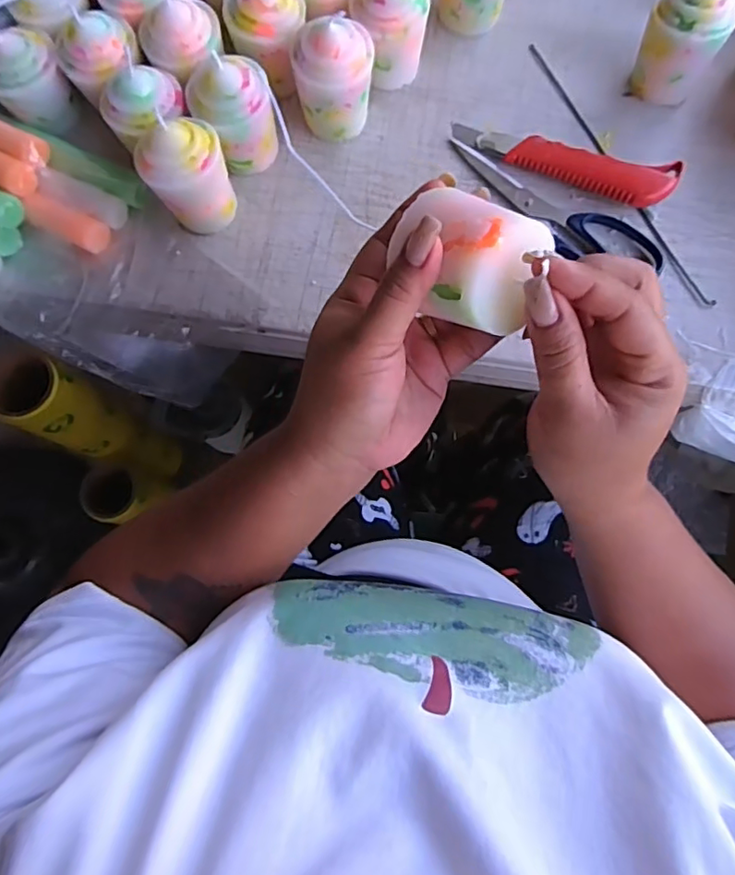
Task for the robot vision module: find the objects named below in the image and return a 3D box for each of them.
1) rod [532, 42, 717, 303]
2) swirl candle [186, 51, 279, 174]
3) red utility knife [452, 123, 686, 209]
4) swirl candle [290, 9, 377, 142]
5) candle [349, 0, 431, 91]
[{"bbox_3d":[0.189,-0.206,0.435,0.010,0.005,0.256,-26,79,-4],"label":"rod"},{"bbox_3d":[-0.095,-0.232,0.406,0.053,0.074,0.052,0,78,1],"label":"swirl candle"},{"bbox_3d":[0.145,-0.208,0.426,0.166,0.021,0.036,20,79,6],"label":"red utility knife"},{"bbox_3d":[-0.023,-0.259,0.411,0.057,0.075,0.046,-10,78,-1],"label":"swirl candle"},{"bbox_3d":[0.018,-0.301,0.425,0.056,0.070,0.046,-8,78,0],"label":"candle"}]

